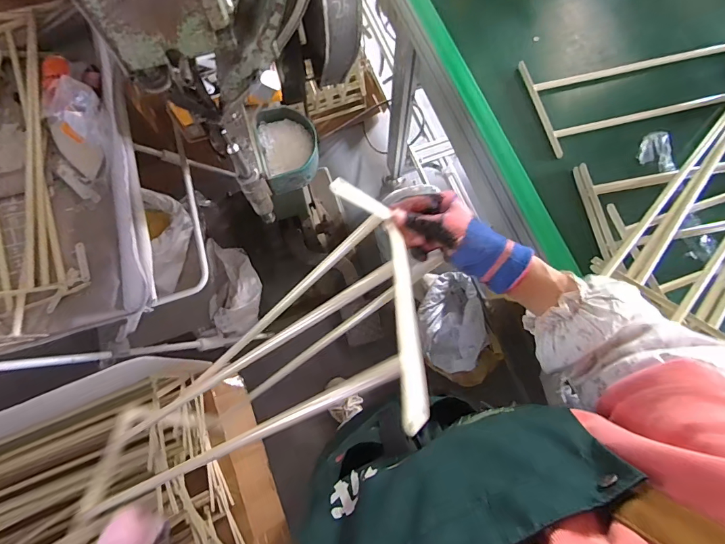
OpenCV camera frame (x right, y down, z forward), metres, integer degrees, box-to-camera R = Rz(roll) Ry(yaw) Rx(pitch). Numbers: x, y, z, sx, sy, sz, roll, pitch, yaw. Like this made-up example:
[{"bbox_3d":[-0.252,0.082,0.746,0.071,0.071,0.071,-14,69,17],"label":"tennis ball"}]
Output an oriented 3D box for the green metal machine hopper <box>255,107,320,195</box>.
[{"bbox_3d":[-0.138,-0.236,0.743,0.105,0.044,0.167,-15,74,-3],"label":"green metal machine hopper"}]

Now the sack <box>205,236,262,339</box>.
[{"bbox_3d":[-0.460,0.042,1.386,0.185,0.124,0.373,-12,73,-2],"label":"sack"}]

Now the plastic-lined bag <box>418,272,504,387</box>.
[{"bbox_3d":[0.335,0.191,1.421,0.255,0.192,0.424,-16,74,-3],"label":"plastic-lined bag"}]

